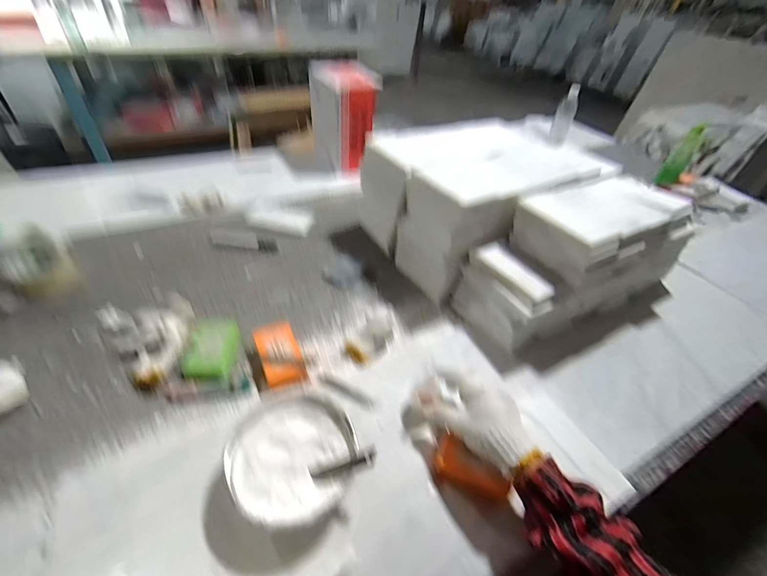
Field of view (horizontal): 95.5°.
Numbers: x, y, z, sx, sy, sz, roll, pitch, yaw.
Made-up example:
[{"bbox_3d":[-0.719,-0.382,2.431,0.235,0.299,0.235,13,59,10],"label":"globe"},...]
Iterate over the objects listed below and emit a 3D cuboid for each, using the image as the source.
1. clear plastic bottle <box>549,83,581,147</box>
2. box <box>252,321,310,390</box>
[{"bbox_3d":[0.691,-0.651,1.329,0.072,0.190,0.067,24,46,15],"label":"clear plastic bottle"},{"bbox_3d":[-0.164,0.107,0.551,0.060,0.033,0.099,-16,47,-23],"label":"box"}]

